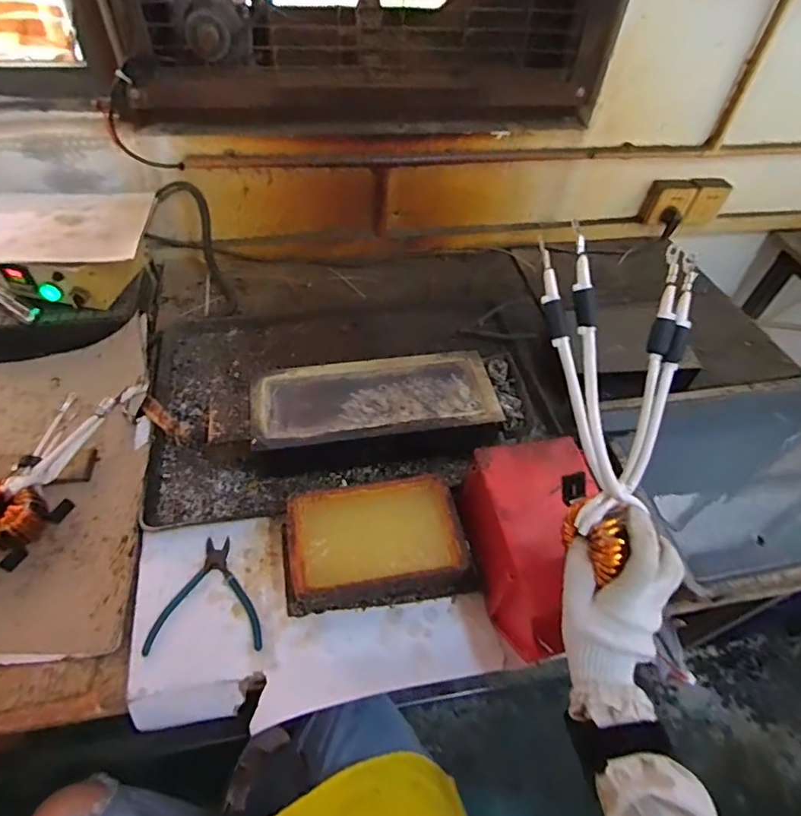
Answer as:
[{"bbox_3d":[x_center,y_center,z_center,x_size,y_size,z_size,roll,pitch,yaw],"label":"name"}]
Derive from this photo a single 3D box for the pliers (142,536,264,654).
[{"bbox_3d":[-0.225,0.219,0.604,0.125,0.008,0.133,-2,51,-5],"label":"pliers"}]

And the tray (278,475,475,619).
[{"bbox_3d":[-0.031,0.163,0.623,0.221,0.066,0.139,-7,52,-10],"label":"tray"}]

